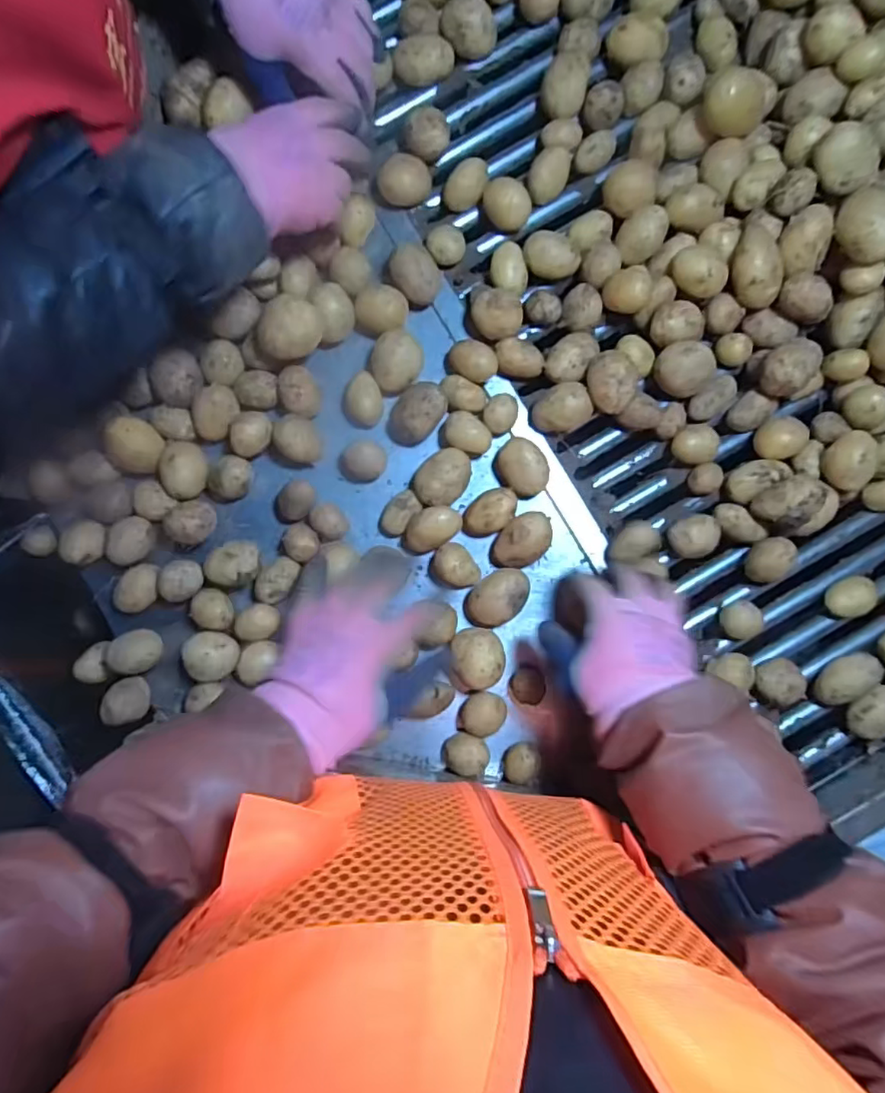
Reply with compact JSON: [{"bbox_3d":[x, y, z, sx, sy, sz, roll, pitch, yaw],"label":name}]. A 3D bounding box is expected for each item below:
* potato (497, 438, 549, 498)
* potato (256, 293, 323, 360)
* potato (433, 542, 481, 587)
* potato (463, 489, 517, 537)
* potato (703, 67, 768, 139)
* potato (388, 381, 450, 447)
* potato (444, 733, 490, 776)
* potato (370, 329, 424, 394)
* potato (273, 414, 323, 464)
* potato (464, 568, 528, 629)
[{"bbox_3d":[0.074,-0.073,0.529,0.044,0.033,0.054,-22,98,3],"label":"potato"},{"bbox_3d":[-0.130,-0.185,0.502,0.049,0.037,0.051,0,86,-1],"label":"potato"},{"bbox_3d":[0.011,0.019,0.526,0.035,0.032,0.044,-36,88,-3],"label":"potato"},{"bbox_3d":[0.042,-0.030,0.525,0.050,0.033,0.035,-43,88,-3],"label":"potato"},{"bbox_3d":[0.252,-0.380,0.504,0.050,0.053,0.054,0,86,-1],"label":"potato"},{"bbox_3d":[-0.022,-0.119,0.525,0.042,0.045,0.056,42,87,1],"label":"potato"},{"bbox_3d":[0.021,0.180,0.510,0.038,0.026,0.031,-2,86,-1],"label":"potato"},{"bbox_3d":[-0.041,-0.165,0.530,0.046,0.051,0.049,0,86,-1],"label":"potato"},{"bbox_3d":[-0.129,-0.096,0.530,0.040,0.037,0.037,0,86,-1],"label":"potato"},{"bbox_3d":[0.049,0.045,0.522,0.060,0.031,0.039,-45,88,-3],"label":"potato"}]

